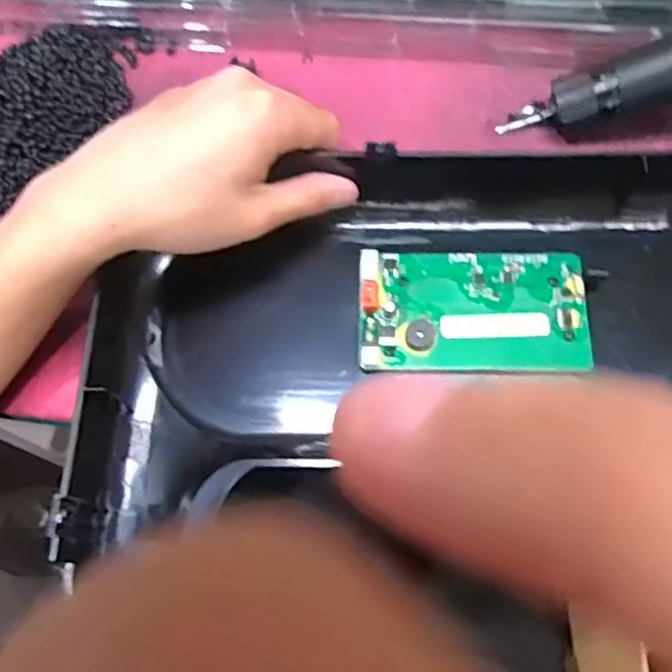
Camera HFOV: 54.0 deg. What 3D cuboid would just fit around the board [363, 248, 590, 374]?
[{"bbox_3d":[0.066,-0.013,0.315,0.106,0.006,0.060,1,69,1],"label":"board"}]

